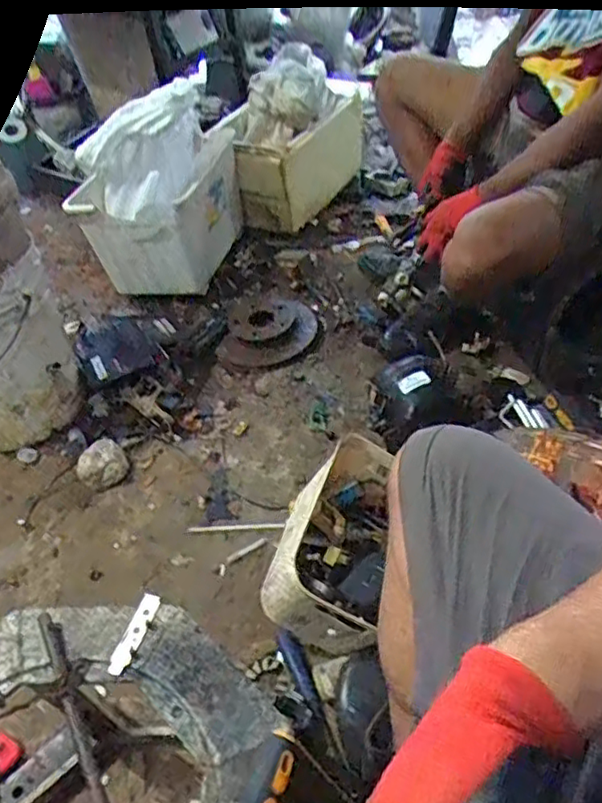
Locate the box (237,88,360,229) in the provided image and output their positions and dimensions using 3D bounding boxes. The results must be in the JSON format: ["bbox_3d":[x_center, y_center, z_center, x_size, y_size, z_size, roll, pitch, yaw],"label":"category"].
[{"bbox_3d":[0.020,-0.704,1.846,0.165,0.212,0.484,18,47,23],"label":"box"}]

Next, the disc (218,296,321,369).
[{"bbox_3d":[-0.067,-0.163,1.475,0.201,0.054,0.218,-3,42,3],"label":"disc"}]

